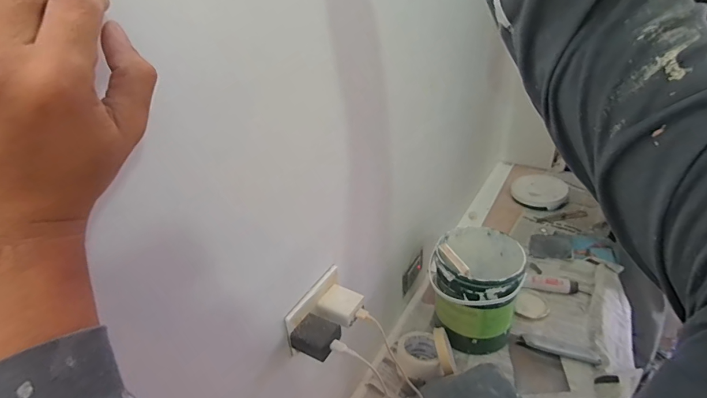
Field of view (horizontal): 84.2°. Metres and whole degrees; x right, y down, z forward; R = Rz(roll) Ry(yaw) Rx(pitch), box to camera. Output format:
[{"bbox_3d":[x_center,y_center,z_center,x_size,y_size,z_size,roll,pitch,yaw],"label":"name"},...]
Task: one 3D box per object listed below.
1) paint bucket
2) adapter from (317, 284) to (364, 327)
[{"bbox_3d":[0.260,0.194,0.836,0.167,0.214,0.183,-3,32,2],"label":"paint bucket"},{"bbox_3d":[-0.019,0.149,0.564,0.059,0.021,0.047,18,39,31],"label":"adapter"}]

